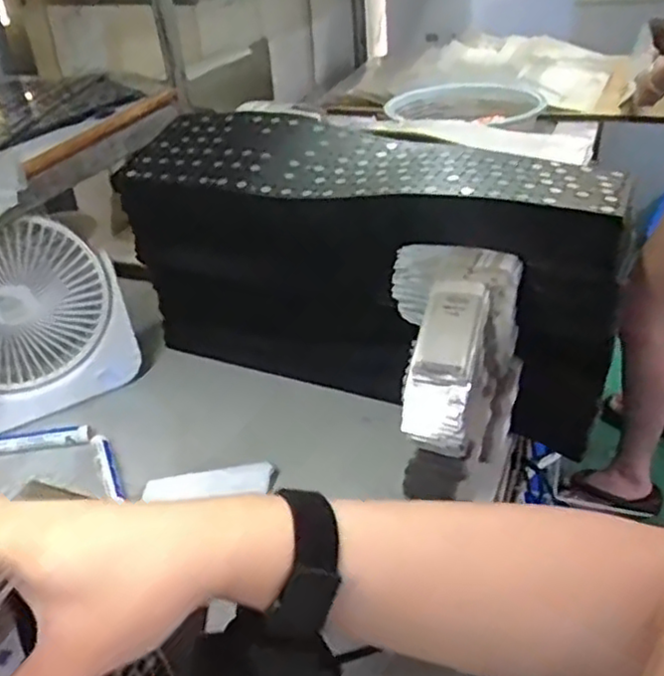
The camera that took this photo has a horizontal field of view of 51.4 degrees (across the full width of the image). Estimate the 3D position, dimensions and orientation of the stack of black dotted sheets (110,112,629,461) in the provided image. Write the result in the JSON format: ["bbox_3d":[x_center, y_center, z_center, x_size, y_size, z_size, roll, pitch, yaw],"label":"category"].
[{"bbox_3d":[0.026,-0.067,0.623,0.435,0.211,0.142,16,39,30],"label":"stack of black dotted sheets"}]

